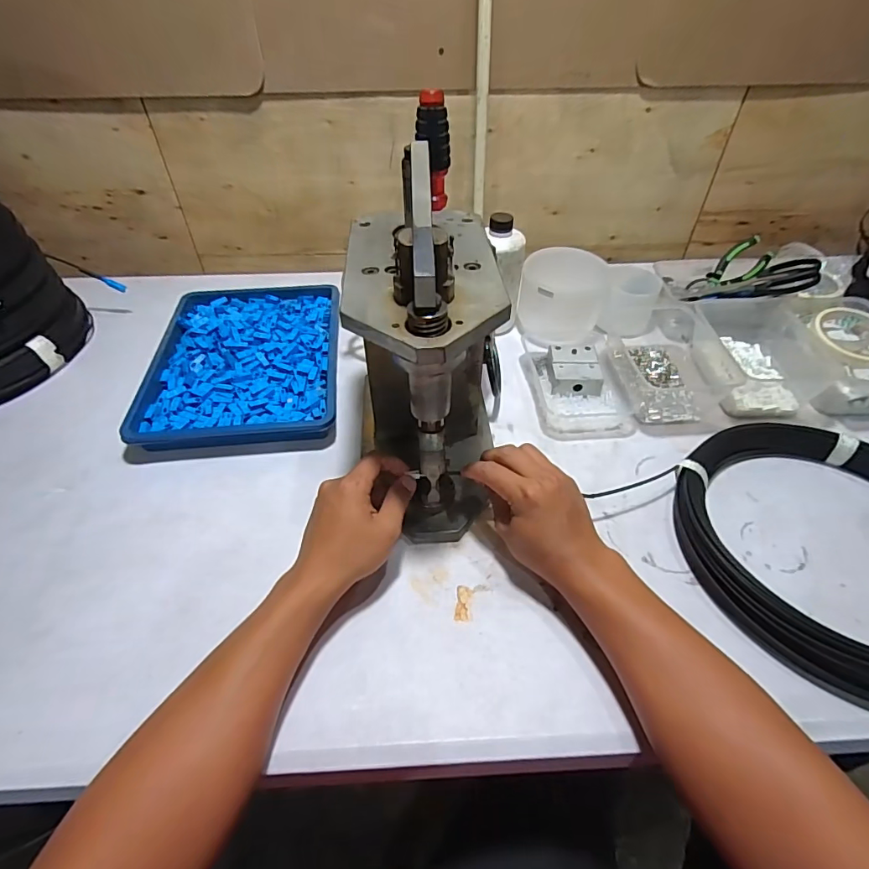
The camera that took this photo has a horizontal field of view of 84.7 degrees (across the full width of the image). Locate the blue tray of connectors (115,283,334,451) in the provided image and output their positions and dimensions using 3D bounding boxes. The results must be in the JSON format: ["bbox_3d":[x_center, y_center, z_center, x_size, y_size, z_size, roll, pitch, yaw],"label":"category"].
[{"bbox_3d":[-0.258,-0.114,0.665,0.238,0.029,0.316,-5,46,-5],"label":"blue tray of connectors"}]

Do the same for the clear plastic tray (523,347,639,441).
[{"bbox_3d":[0.188,-0.064,0.628,0.119,0.034,0.158,-3,45,-3],"label":"clear plastic tray"}]

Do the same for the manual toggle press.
[{"bbox_3d":[-0.007,-0.102,0.469,0.145,0.291,0.292,4,48,3],"label":"manual toggle press"}]

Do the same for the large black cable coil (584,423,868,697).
[{"bbox_3d":[0.384,0.105,0.453,0.280,0.051,0.312,-27,53,-23],"label":"large black cable coil"}]

